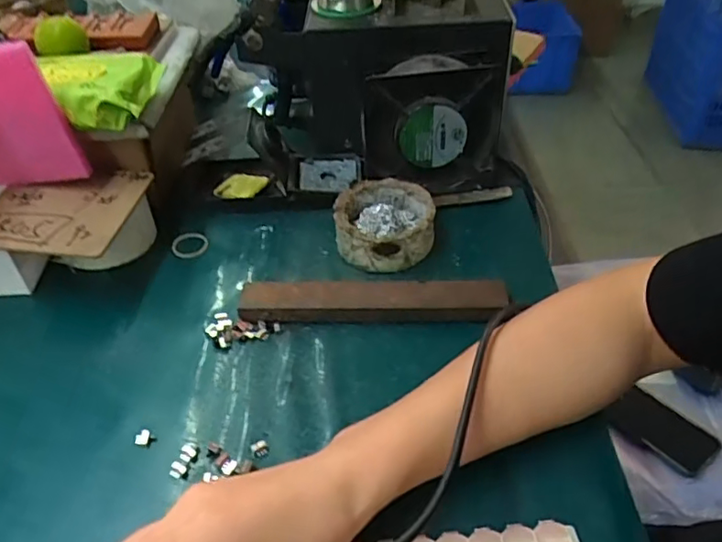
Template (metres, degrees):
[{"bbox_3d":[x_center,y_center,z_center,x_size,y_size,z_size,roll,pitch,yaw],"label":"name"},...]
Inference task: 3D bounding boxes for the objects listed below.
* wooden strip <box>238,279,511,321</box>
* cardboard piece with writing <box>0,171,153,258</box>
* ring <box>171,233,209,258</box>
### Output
[{"bbox_3d":[0.009,0.023,0.440,0.193,0.020,0.032,1,40,4],"label":"wooden strip"},{"bbox_3d":[-0.241,-0.052,0.471,0.116,0.009,0.111,2,40,3],"label":"cardboard piece with writing"},{"bbox_3d":[-0.150,-0.023,0.518,0.032,0.007,0.030,-2,54,2],"label":"ring"}]

